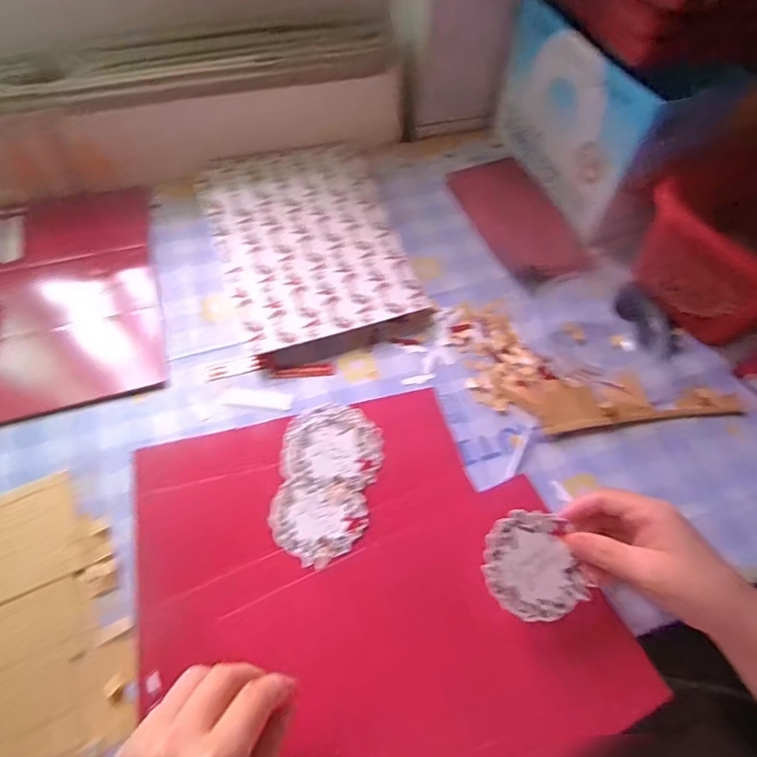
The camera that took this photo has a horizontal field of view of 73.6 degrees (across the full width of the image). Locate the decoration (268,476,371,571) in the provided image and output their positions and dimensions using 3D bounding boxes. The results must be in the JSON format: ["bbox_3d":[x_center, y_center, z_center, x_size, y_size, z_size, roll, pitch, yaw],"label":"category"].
[{"bbox_3d":[-0.048,0.106,0.392,0.071,0.006,0.067,1,59,-2],"label":"decoration"}]

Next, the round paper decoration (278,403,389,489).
[{"bbox_3d":[-0.037,0.053,0.425,0.082,0.007,0.071,6,59,1],"label":"round paper decoration"}]

